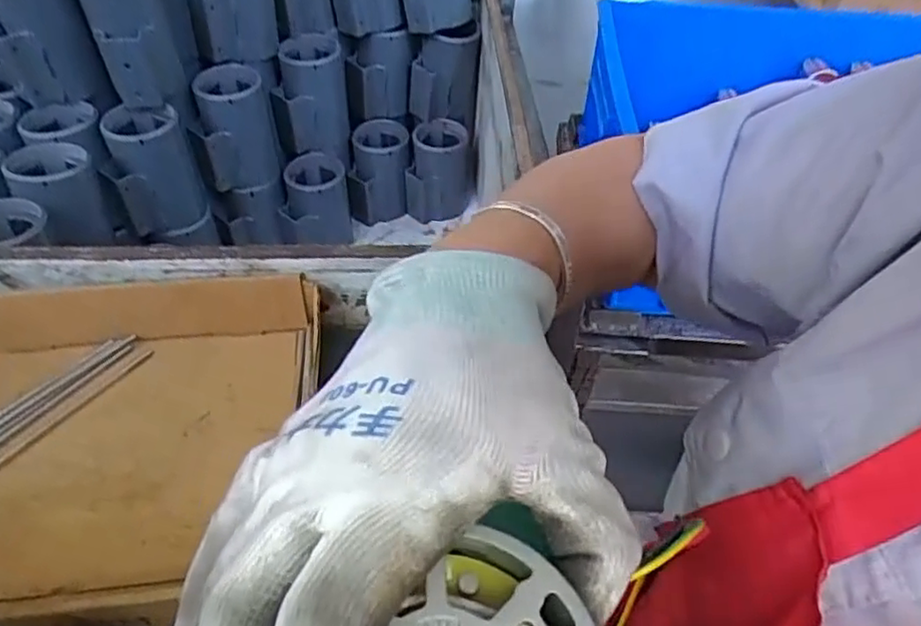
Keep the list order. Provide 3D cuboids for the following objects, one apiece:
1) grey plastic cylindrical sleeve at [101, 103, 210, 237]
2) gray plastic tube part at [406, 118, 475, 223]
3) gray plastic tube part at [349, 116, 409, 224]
[{"bbox_3d":[-0.356,-0.167,0.768,0.088,0.126,0.077,-16,51,-17],"label":"grey plastic cylindrical sleeve"},{"bbox_3d":[-0.028,-0.213,0.987,0.096,0.119,0.082,6,48,2],"label":"gray plastic tube part"},{"bbox_3d":[-0.119,-0.210,0.981,0.087,0.119,0.085,0,48,-3],"label":"gray plastic tube part"}]

